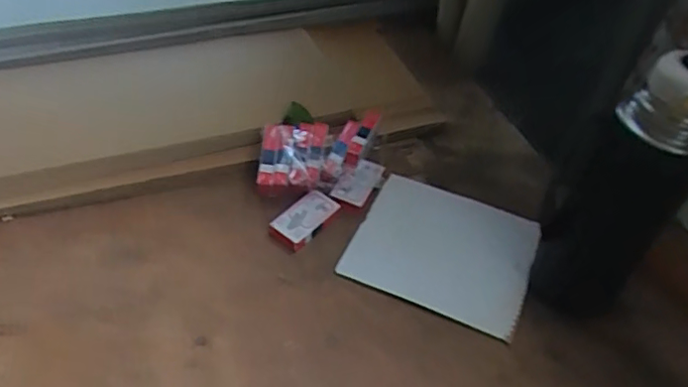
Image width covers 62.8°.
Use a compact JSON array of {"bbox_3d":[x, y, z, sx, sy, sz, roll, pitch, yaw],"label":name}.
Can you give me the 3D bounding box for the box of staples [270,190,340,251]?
[{"bbox_3d":[-0.039,0.026,0.578,0.041,0.009,0.073,45,59,10],"label":"box of staples"}]

